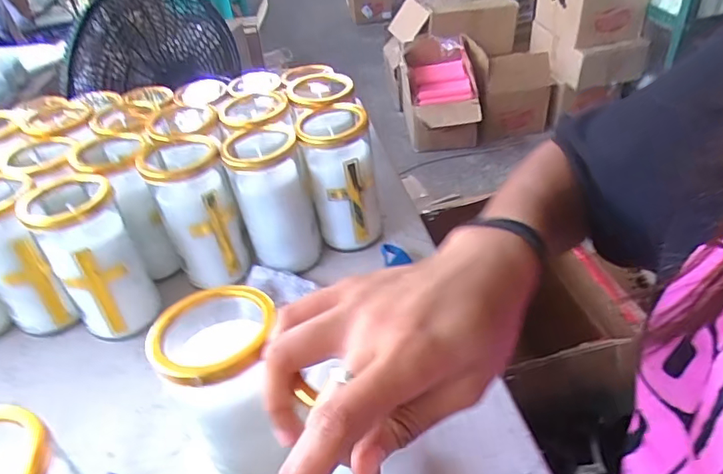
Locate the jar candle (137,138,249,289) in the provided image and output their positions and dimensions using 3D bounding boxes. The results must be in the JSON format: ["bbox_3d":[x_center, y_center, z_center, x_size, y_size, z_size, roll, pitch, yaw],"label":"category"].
[{"bbox_3d":[-0.158,-0.026,0.485,0.067,0.130,0.084,-17,41,-14],"label":"jar candle"}]

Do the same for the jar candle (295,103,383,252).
[{"bbox_3d":[-0.020,-0.061,0.506,0.067,0.134,0.078,-4,39,1],"label":"jar candle"}]

